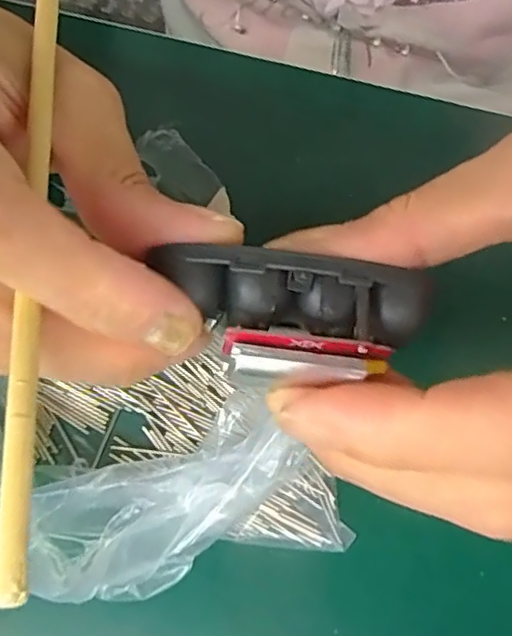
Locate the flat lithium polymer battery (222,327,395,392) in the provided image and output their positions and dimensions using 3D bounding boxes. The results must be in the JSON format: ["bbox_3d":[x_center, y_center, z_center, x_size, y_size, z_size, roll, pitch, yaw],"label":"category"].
[{"bbox_3d":[0.011,0.009,0.128,0.034,0.007,0.010,1,70,-3],"label":"flat lithium polymer battery"}]

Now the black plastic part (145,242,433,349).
[{"bbox_3d":[0.008,-0.005,0.132,0.058,0.012,0.014,9,70,-5],"label":"black plastic part"}]

